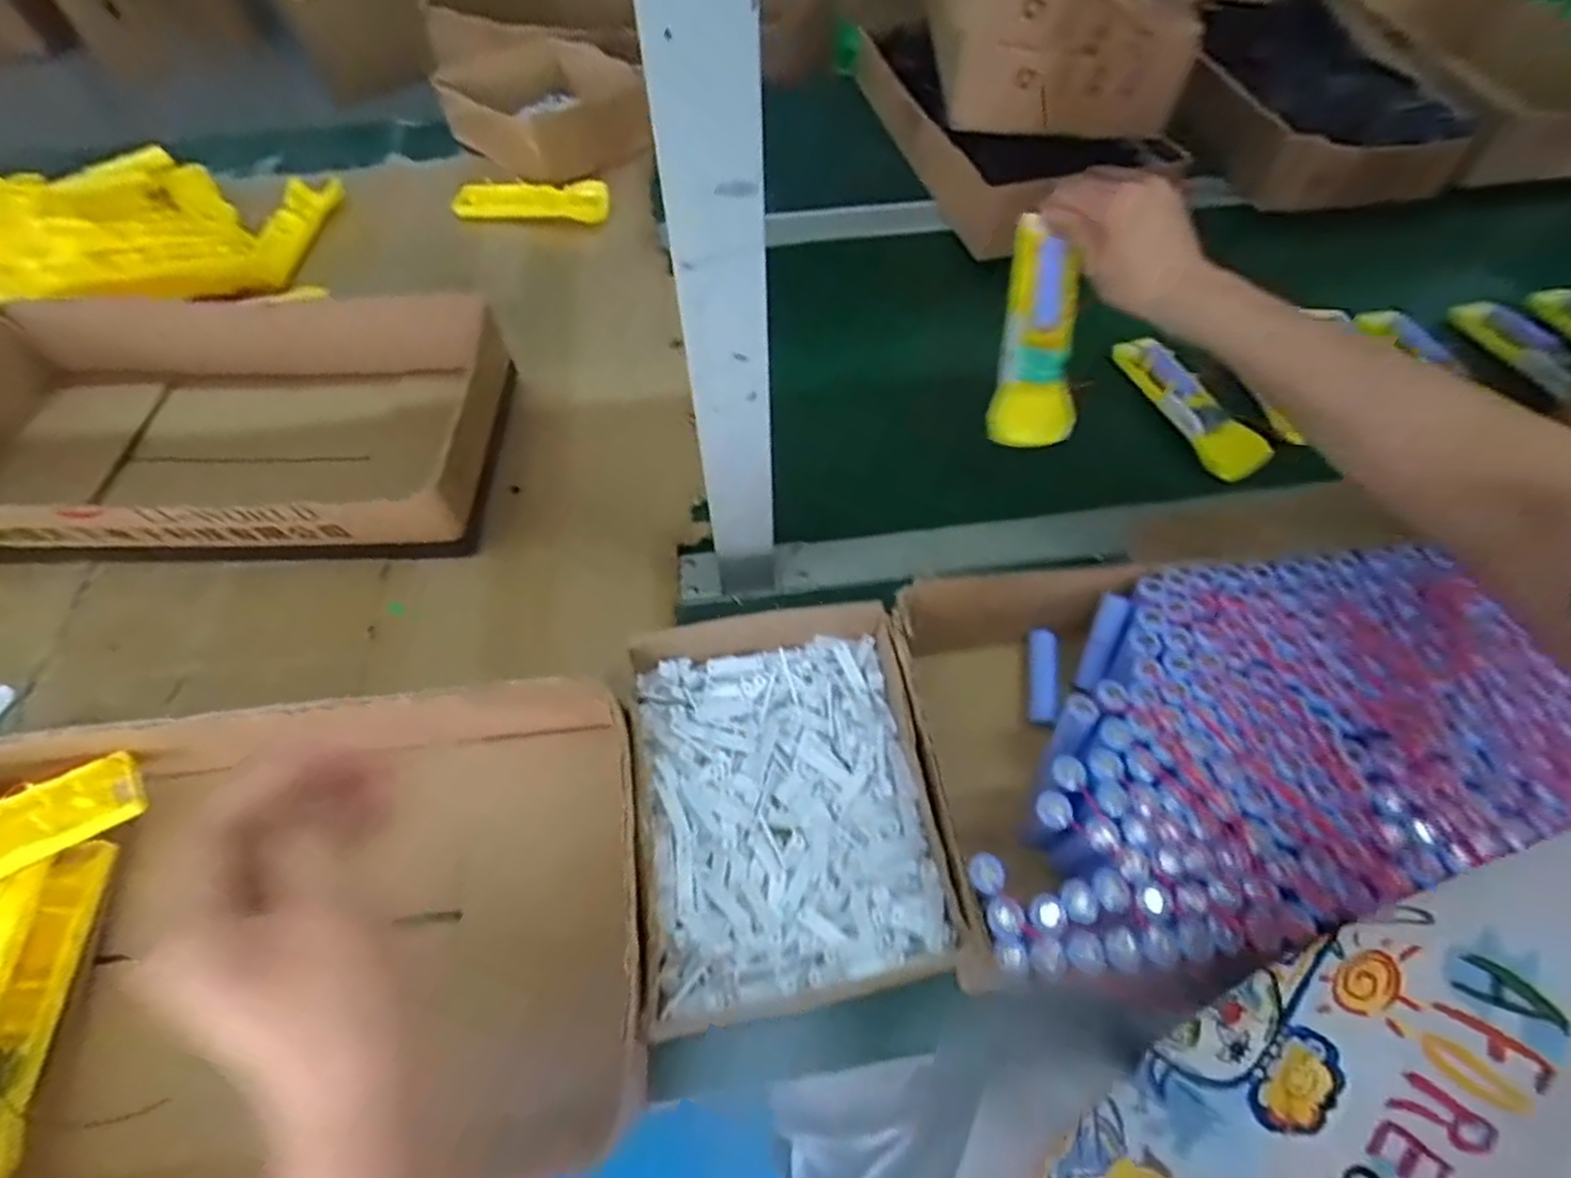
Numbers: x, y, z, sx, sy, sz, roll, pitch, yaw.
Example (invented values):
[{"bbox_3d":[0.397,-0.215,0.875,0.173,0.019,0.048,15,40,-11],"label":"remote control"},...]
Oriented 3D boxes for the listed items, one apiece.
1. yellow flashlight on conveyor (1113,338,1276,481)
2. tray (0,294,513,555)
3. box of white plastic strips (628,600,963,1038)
[{"bbox_3d":[0.343,-0.160,0.610,0.038,0.045,0.162,-28,63,-15],"label":"yellow flashlight on conveyor"},{"bbox_3d":[-0.442,-0.121,0.552,0.416,0.080,0.212,-1,59,1],"label":"tray"},{"bbox_3d":[0.000,0.124,0.415,0.165,0.066,0.212,-9,60,-4],"label":"box of white plastic strips"}]

